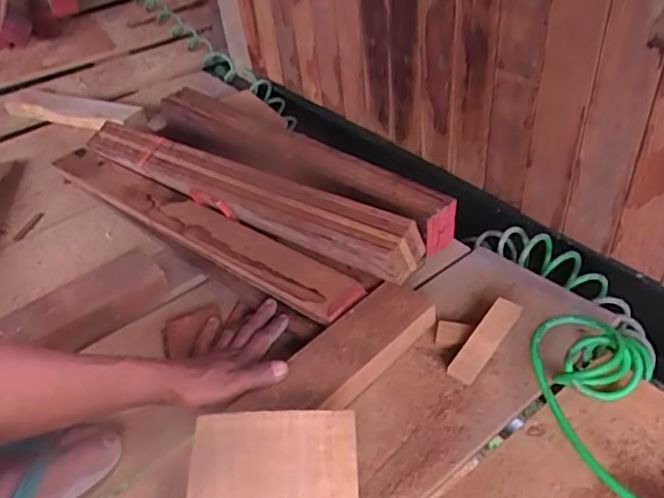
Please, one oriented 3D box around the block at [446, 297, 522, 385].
[{"bbox_3d":[0.168,0.097,0.620,0.030,0.023,0.111,28,65,36],"label":"block"}]

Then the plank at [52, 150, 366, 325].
[{"bbox_3d":[-0.203,-0.045,0.798,0.574,0.030,0.067,24,50,32],"label":"plank"}]

